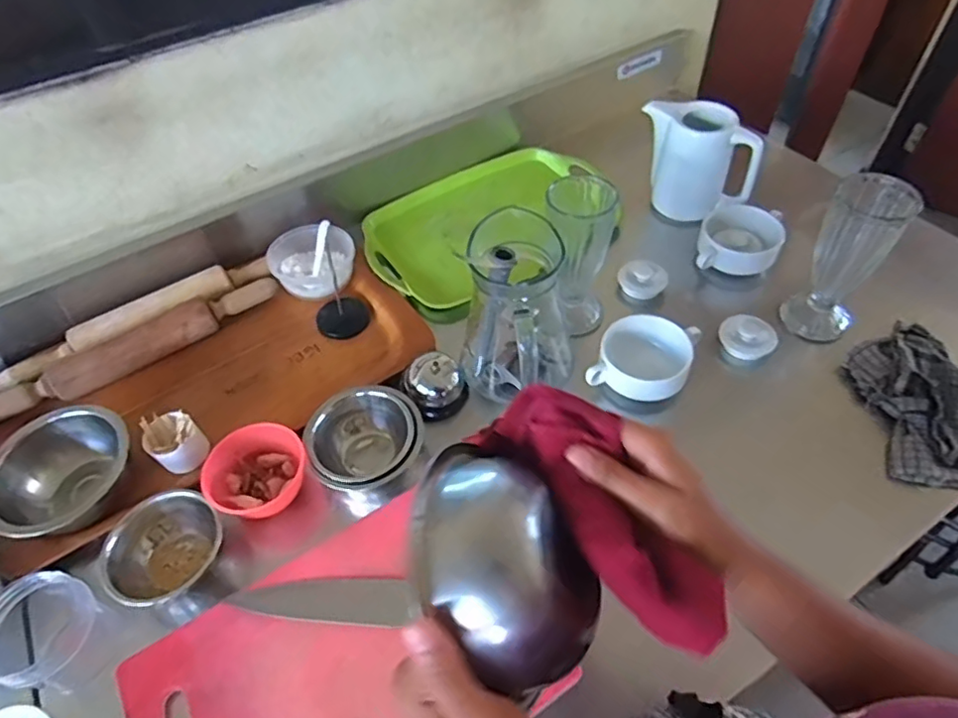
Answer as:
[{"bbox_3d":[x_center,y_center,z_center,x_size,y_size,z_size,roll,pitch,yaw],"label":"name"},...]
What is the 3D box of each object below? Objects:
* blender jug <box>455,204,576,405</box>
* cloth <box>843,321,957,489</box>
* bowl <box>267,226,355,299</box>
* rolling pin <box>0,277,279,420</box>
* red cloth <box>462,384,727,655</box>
[{"bbox_3d":[0.037,-0.047,0.640,0.119,0.194,0.099,36,62,28],"label":"blender jug"},{"bbox_3d":[0.510,0.046,0.671,0.127,0.045,0.204,-2,52,3],"label":"cloth"},{"bbox_3d":[-0.235,-0.133,0.821,0.109,0.052,0.104,-2,52,3],"label":"bowl"},{"bbox_3d":[-0.424,-0.016,0.729,0.360,0.051,0.053,-28,55,-17],"label":"rolling pin"},{"bbox_3d":[0.066,0.075,0.306,0.058,0.033,0.151,-29,61,-17],"label":"red cloth"}]

